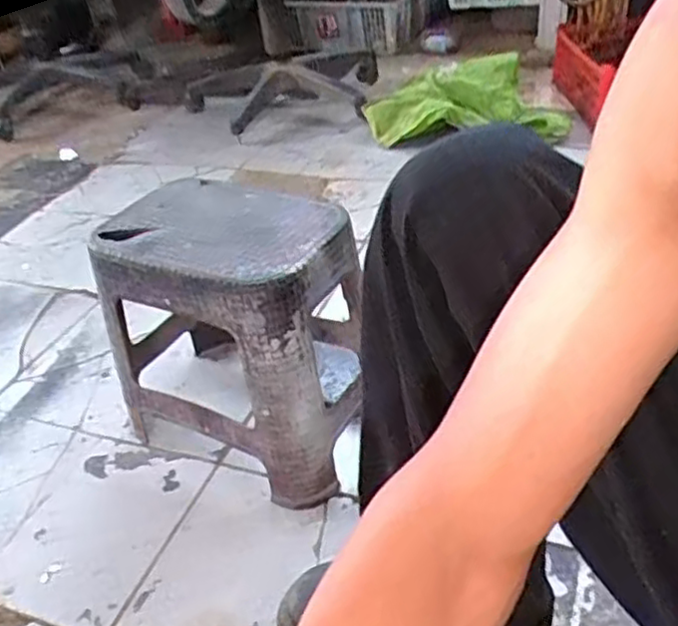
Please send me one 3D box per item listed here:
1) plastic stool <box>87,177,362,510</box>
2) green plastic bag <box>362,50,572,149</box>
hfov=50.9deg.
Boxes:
[{"bbox_3d":[-0.130,0.021,0.889,0.331,0.300,0.213,16,42,28],"label":"plastic stool"},{"bbox_3d":[0.295,-0.513,1.691,0.449,0.104,0.244,-3,36,5],"label":"green plastic bag"}]

